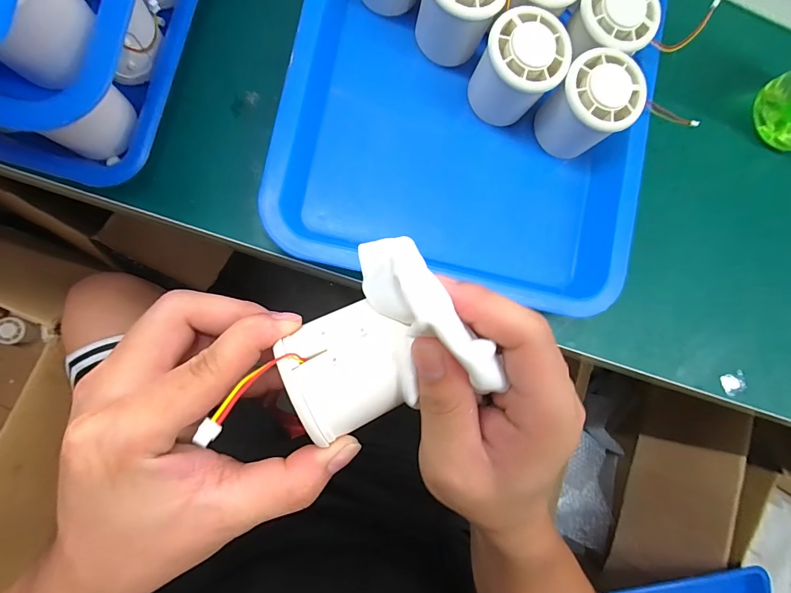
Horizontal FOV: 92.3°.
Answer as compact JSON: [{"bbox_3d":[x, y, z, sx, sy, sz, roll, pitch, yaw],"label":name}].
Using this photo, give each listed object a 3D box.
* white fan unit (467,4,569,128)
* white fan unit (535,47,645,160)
[{"bbox_3d":[0.086,-0.162,0.276,0.054,0.055,0.053,1,86,-9],"label":"white fan unit"},{"bbox_3d":[0.138,-0.137,0.280,0.054,0.054,0.055,1,86,-9],"label":"white fan unit"}]

